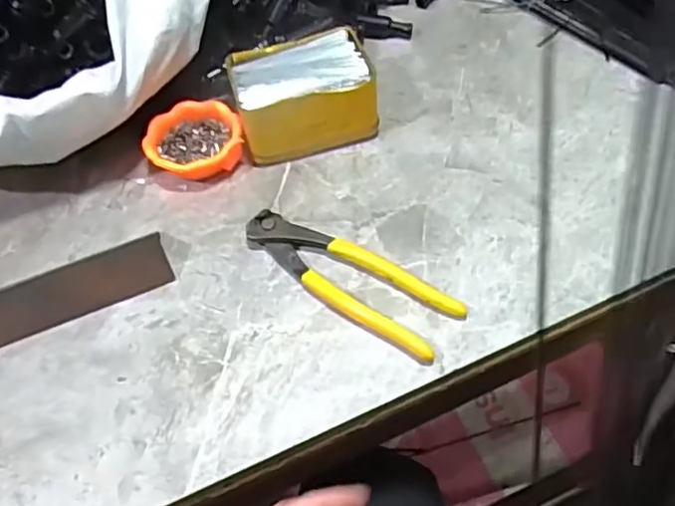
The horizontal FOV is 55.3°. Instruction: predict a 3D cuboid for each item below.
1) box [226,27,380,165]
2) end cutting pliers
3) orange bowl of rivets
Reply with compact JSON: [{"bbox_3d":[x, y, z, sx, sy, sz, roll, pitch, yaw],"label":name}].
[{"bbox_3d":[-0.027,-0.128,0.523,0.109,0.052,0.080,-14,53,-5],"label":"box"},{"bbox_3d":[0.007,0.013,0.439,0.159,0.015,0.049,30,61,25],"label":"end cutting pliers"},{"bbox_3d":[-0.115,-0.091,0.520,0.074,0.025,0.071,-3,53,4],"label":"orange bowl of rivets"}]

